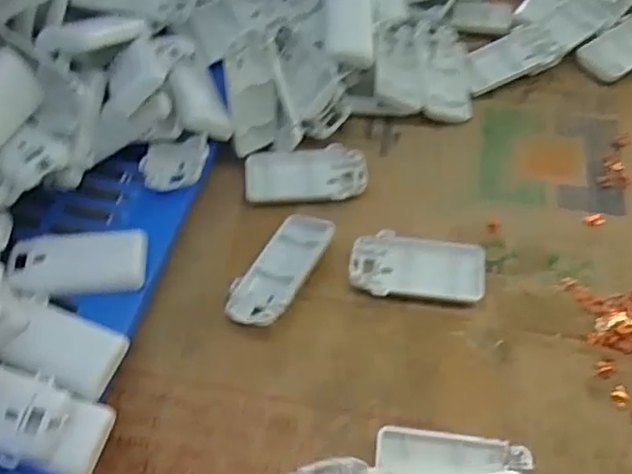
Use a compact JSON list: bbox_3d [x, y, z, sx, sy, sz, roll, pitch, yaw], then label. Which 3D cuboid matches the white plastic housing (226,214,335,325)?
[{"bbox_3d":[-0.026,0.025,0.467,0.047,0.023,0.096,30,66,19],"label":"white plastic housing"}]

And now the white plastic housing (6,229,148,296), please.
[{"bbox_3d":[-0.166,0.019,0.443,0.091,0.012,0.044,-3,77,-10],"label":"white plastic housing"}]

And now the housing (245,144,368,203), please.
[{"bbox_3d":[-0.008,-0.051,0.523,0.097,0.016,0.055,1,60,4],"label":"housing"}]

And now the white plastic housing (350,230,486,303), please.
[{"bbox_3d":[0.075,0.022,0.472,0.097,0.017,0.052,3,60,5],"label":"white plastic housing"}]

